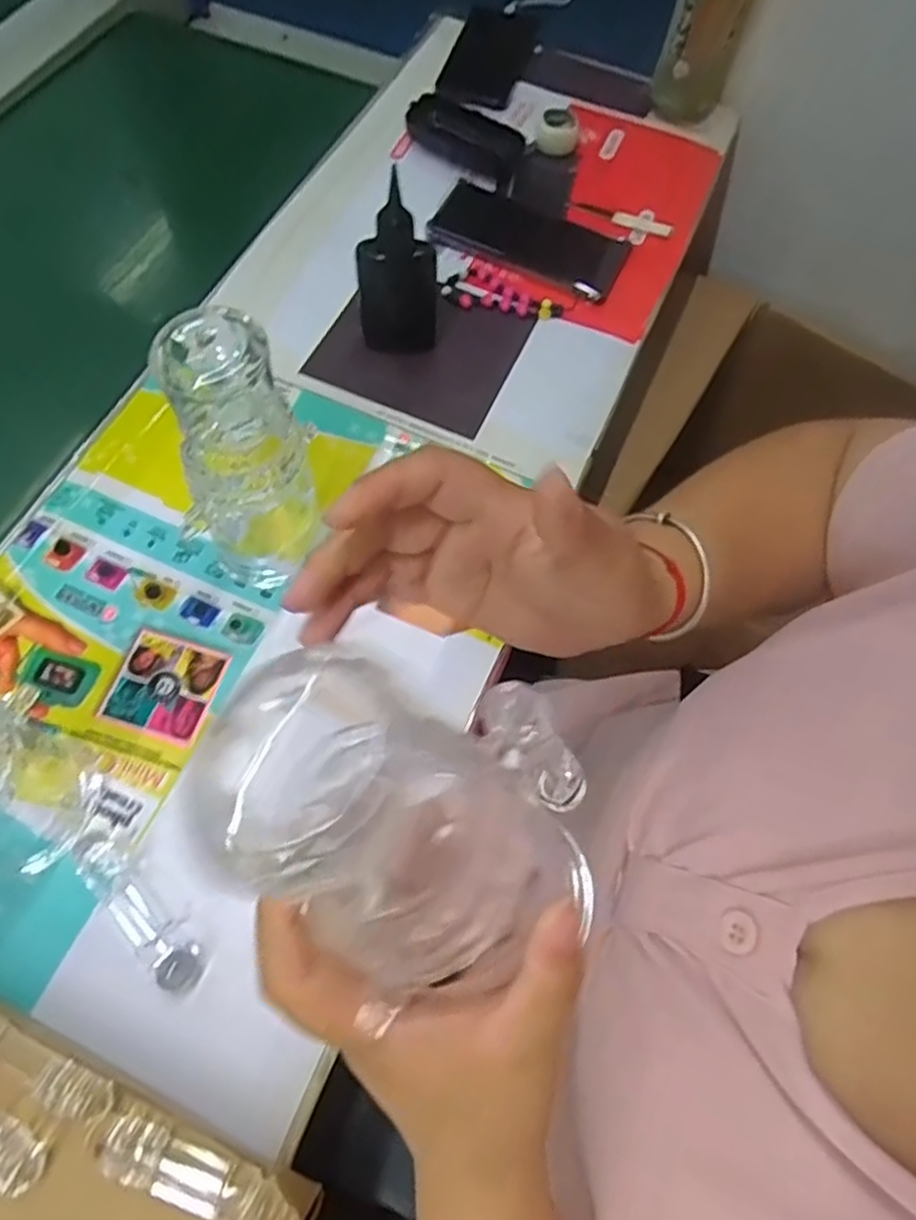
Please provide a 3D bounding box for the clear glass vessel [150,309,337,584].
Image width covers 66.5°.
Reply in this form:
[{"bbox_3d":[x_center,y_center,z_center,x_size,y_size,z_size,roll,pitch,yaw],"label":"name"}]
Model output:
[{"bbox_3d":[-0.120,-0.076,0.398,0.066,0.174,0.063,10,66,1],"label":"clear glass vessel"}]

